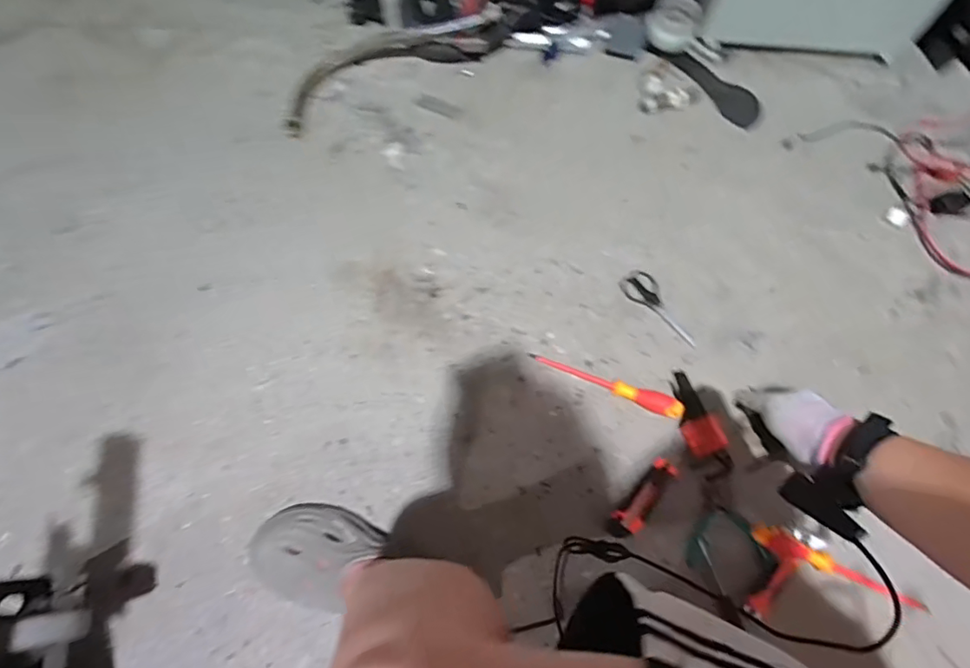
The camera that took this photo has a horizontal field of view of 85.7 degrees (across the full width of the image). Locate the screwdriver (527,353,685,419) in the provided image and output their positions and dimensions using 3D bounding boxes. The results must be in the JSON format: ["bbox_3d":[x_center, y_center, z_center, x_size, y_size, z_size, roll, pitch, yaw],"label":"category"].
[{"bbox_3d":[0.198,0.076,0.856,0.253,0.029,0.033,24,71,9],"label":"screwdriver"}]

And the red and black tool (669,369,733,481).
[{"bbox_3d":[0.341,0.139,0.832,0.065,0.021,0.174,-18,70,-7],"label":"red and black tool"}]

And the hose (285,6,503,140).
[{"bbox_3d":[-0.203,-0.572,1.076,0.482,0.070,0.141,-27,71,-10],"label":"hose"}]

